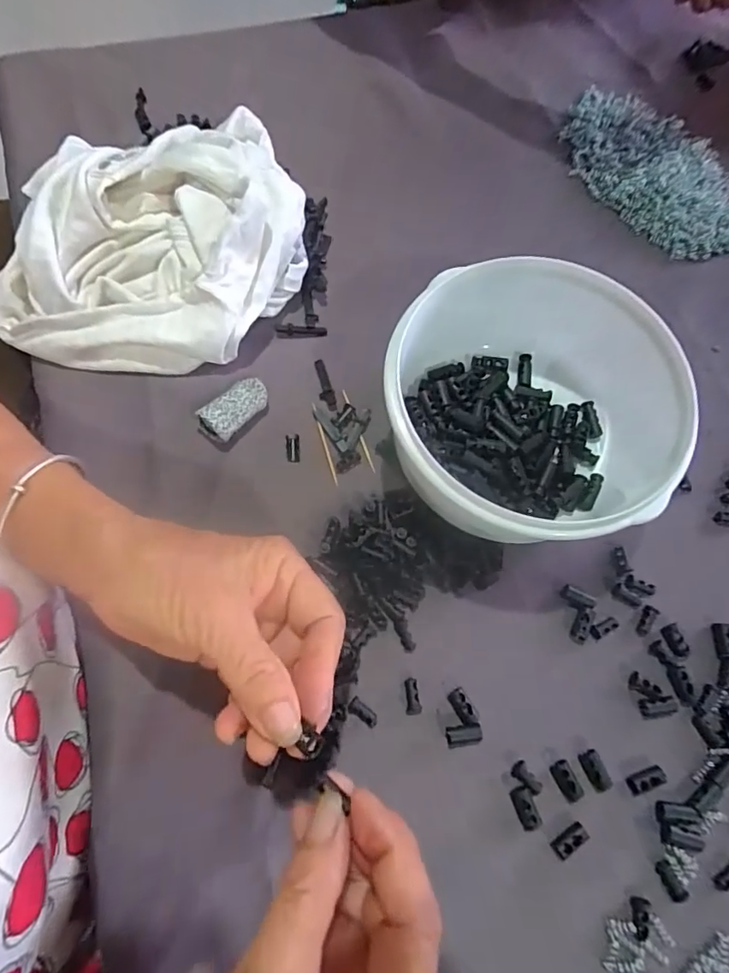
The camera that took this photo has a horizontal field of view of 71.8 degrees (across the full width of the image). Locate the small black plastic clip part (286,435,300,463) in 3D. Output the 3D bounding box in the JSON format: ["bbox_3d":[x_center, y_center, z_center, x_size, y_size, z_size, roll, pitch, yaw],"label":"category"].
[{"bbox_3d":[-0.046,-0.024,0.324,0.008,0.004,0.018,-3,71,-3],"label":"small black plastic clip part"}]

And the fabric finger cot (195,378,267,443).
[{"bbox_3d":[-0.082,-0.050,0.324,0.023,0.018,0.047,39,75,11],"label":"fabric finger cot"}]

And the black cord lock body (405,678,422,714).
[{"bbox_3d":[0.027,0.116,0.279,0.008,0.007,0.019,-4,71,-3],"label":"black cord lock body"}]

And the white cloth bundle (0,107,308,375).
[{"bbox_3d":[-0.141,-0.163,0.337,0.197,0.063,0.162,2,71,-1],"label":"white cloth bundle"}]

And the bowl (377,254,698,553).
[{"bbox_3d":[0.088,-0.044,0.296,0.156,0.076,0.153,0,71,-1],"label":"bowl"}]

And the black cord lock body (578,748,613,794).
[{"bbox_3d":[0.125,0.153,0.270,0.012,0.005,0.021,-22,73,-9],"label":"black cord lock body"}]

